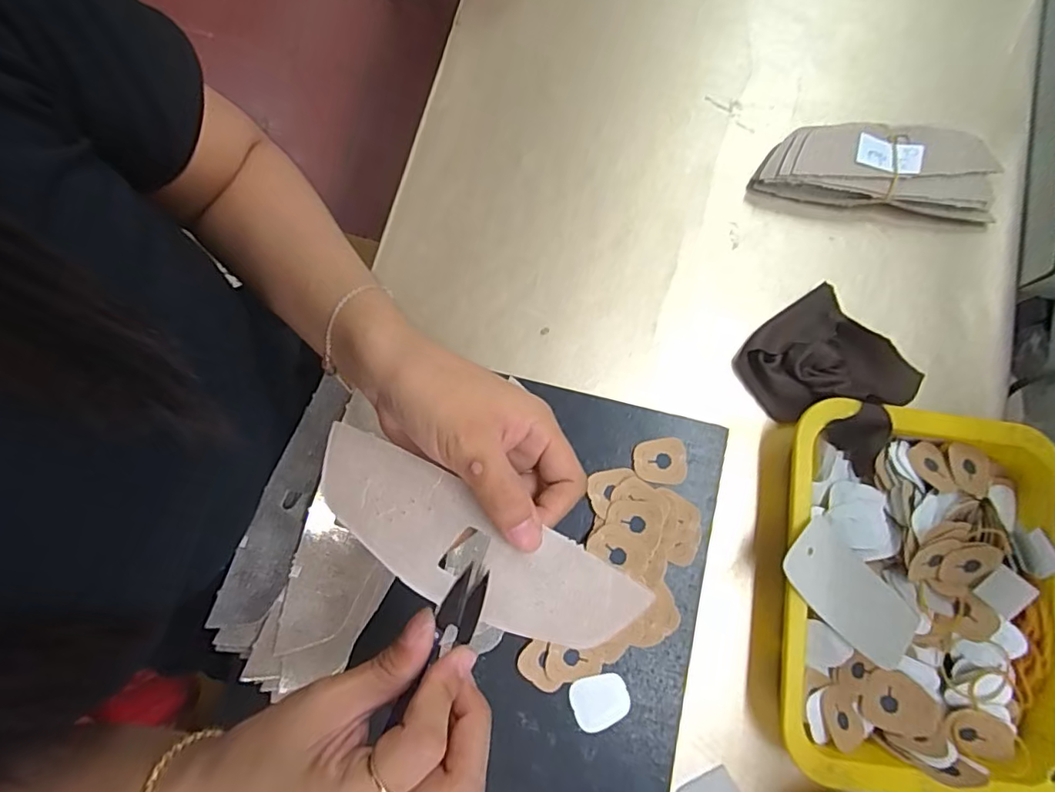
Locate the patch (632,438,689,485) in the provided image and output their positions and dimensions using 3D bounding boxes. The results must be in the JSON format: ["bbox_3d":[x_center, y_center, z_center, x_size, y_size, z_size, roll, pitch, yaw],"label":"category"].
[{"bbox_3d":[0.099,0.048,0.415,0.040,0.005,0.032,2,79,1],"label":"patch"}]

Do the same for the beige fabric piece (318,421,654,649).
[{"bbox_3d":[-0.027,0.071,0.261,0.166,0.021,0.049,27,80,3],"label":"beige fabric piece"}]

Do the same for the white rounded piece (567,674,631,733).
[{"bbox_3d":[0.050,0.209,0.382,0.039,0.004,0.033,-16,80,-6],"label":"white rounded piece"}]

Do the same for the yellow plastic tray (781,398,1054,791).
[{"bbox_3d":[0.276,0.137,0.394,0.193,0.037,0.249,7,79,2],"label":"yellow plastic tray"}]

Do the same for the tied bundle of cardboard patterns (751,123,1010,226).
[{"bbox_3d":[0.294,-0.193,0.470,0.194,0.027,0.066,7,79,2],"label":"tied bundle of cardboard patterns"}]

